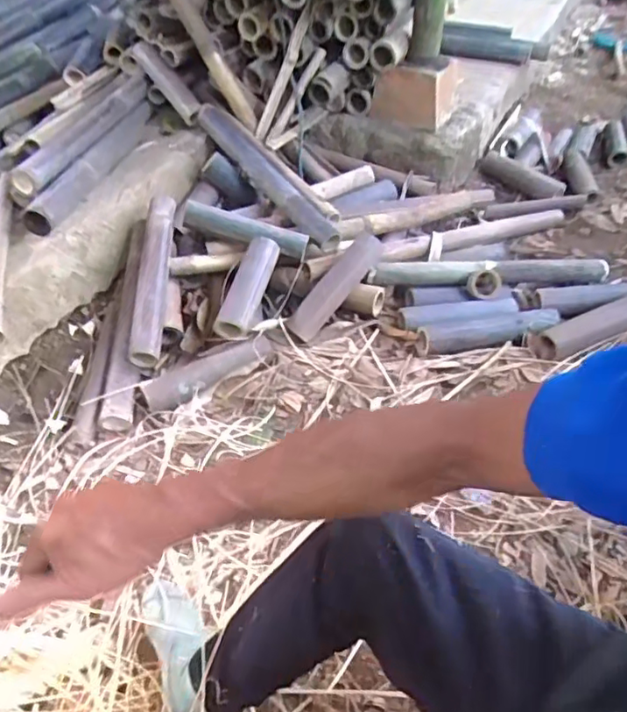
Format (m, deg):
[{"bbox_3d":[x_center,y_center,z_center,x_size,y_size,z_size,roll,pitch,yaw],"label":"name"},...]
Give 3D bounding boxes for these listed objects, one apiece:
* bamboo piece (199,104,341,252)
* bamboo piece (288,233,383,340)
[{"bbox_3d":[-0.137,-0.542,1.702,0.098,0.058,0.633,-30,68,-27],"label":"bamboo piece"},{"bbox_3d":[0.067,-0.190,1.504,0.055,0.088,0.355,35,77,27],"label":"bamboo piece"}]

